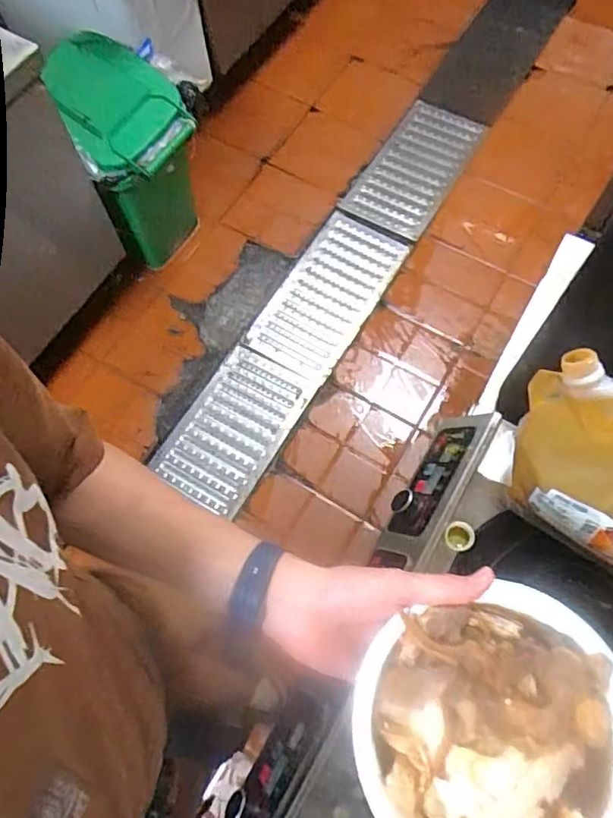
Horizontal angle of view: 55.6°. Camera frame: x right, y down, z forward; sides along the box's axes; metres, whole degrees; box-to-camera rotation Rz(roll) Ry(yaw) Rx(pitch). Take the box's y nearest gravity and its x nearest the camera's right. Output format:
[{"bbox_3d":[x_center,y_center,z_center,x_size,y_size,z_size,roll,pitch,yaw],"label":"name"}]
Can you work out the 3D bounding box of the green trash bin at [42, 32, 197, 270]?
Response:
[{"bbox_3d":[-0.483,-0.704,1.665,0.292,0.520,0.401,-29,70,-10],"label":"green trash bin"}]

